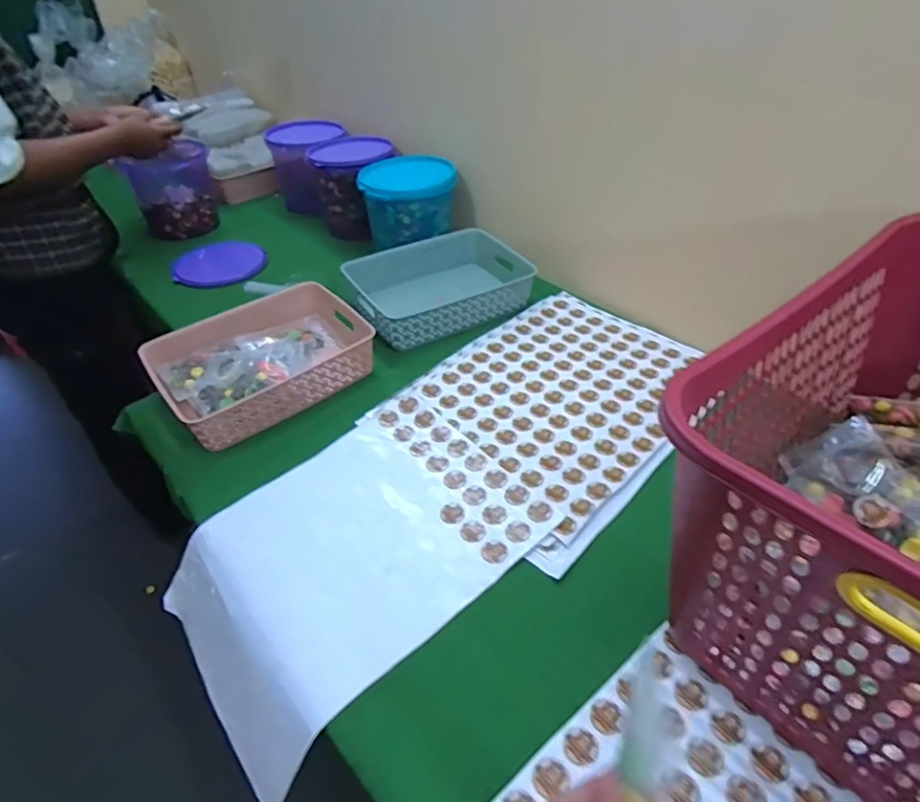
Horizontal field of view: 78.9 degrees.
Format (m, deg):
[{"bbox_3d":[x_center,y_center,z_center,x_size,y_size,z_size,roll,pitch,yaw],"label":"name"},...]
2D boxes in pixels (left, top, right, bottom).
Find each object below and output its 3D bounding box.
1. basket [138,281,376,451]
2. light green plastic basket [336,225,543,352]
[{"bbox_3d":[-0.324,-0.071,0.929,0.315,0.076,0.244,-30,48,-28],"label":"basket"},{"bbox_3d":[-0.034,-0.228,1.085,0.332,0.078,0.234,-21,45,-21],"label":"light green plastic basket"}]

